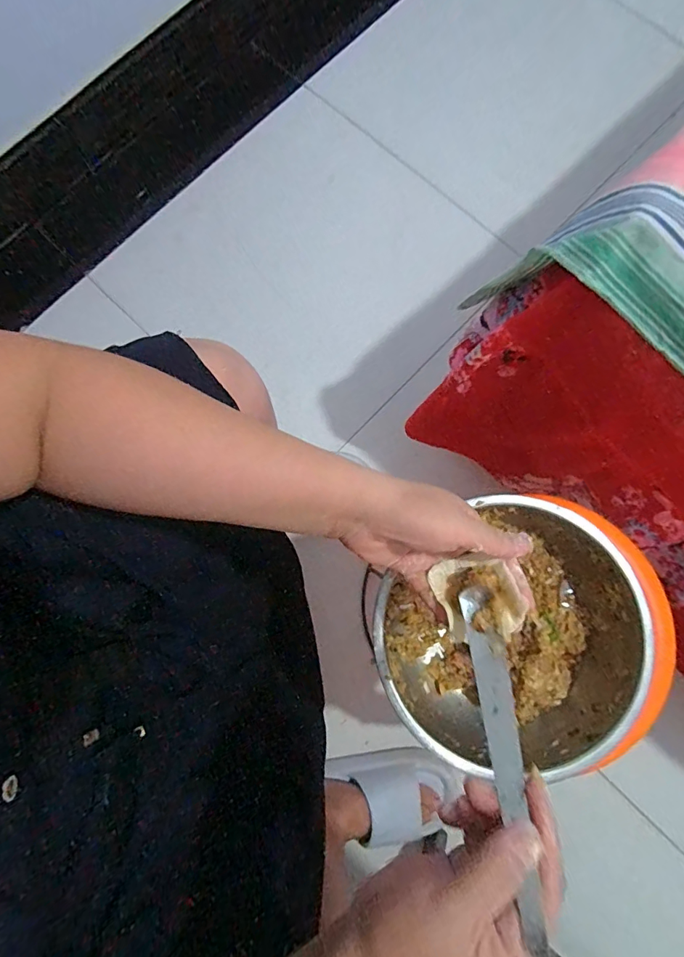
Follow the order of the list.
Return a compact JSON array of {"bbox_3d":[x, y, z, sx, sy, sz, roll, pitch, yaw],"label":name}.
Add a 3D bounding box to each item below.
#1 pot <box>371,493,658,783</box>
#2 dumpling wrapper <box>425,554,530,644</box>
[{"bbox_3d":[0.149,0.143,0.419,0.222,0.085,0.207,0,80,2],"label":"pot"},{"bbox_3d":[0.095,0.082,0.315,0.051,0.031,0.054,-17,79,-2],"label":"dumpling wrapper"}]

